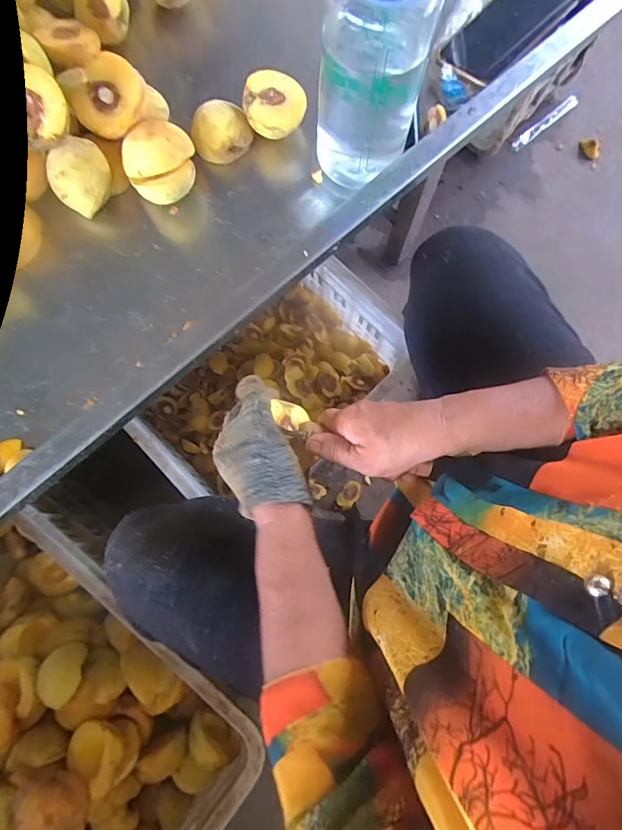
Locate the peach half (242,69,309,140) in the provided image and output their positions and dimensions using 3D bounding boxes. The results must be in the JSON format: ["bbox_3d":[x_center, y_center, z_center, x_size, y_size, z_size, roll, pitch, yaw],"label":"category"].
[{"bbox_3d":[-0.038,-0.324,0.464,0.064,0.044,0.063,0,78,-1],"label":"peach half"}]

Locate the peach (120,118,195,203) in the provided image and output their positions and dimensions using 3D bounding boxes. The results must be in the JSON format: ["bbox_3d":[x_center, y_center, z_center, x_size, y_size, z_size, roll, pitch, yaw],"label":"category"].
[{"bbox_3d":[-0.152,-0.252,0.443,0.071,0.059,0.069,-14,78,-3],"label":"peach"}]

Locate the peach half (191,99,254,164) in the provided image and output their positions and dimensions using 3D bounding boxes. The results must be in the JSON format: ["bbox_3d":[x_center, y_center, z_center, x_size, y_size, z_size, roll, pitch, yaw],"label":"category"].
[{"bbox_3d":[-0.099,-0.305,0.465,0.060,0.038,0.047,-28,80,-6],"label":"peach half"}]

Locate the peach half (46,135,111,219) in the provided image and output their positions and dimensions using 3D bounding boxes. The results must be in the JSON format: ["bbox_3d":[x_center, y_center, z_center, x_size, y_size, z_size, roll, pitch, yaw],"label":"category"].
[{"bbox_3d":[-0.230,-0.237,0.440,0.046,0.057,0.058,43,81,8],"label":"peach half"}]

